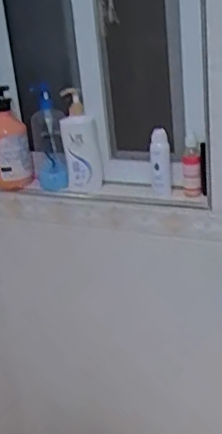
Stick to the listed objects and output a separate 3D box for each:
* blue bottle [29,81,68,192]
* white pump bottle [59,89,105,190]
[{"bbox_3d":[-0.162,-0.198,1.493,0.087,0.257,0.074,-7,24,-5],"label":"blue bottle"},{"bbox_3d":[-0.073,-0.191,1.446,0.090,0.236,0.070,-9,24,-9],"label":"white pump bottle"}]

